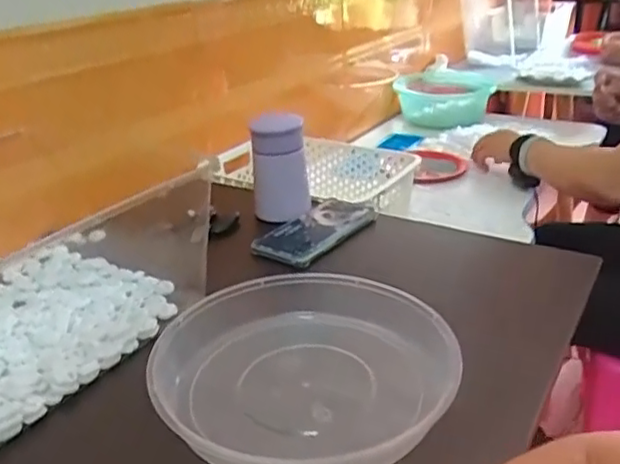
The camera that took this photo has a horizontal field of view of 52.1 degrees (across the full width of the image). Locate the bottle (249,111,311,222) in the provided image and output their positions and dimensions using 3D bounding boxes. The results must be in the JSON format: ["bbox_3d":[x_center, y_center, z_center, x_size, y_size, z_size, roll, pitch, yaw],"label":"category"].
[{"bbox_3d":[-0.036,-0.086,0.788,0.062,0.120,0.053,-14,28,-25],"label":"bottle"}]

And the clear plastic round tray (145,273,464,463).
[{"bbox_3d":[-0.002,0.104,0.497,0.222,0.036,0.223,-1,25,1],"label":"clear plastic round tray"}]

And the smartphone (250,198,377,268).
[{"bbox_3d":[0.006,-0.004,0.757,0.090,0.015,0.159,16,30,33],"label":"smartphone"}]

